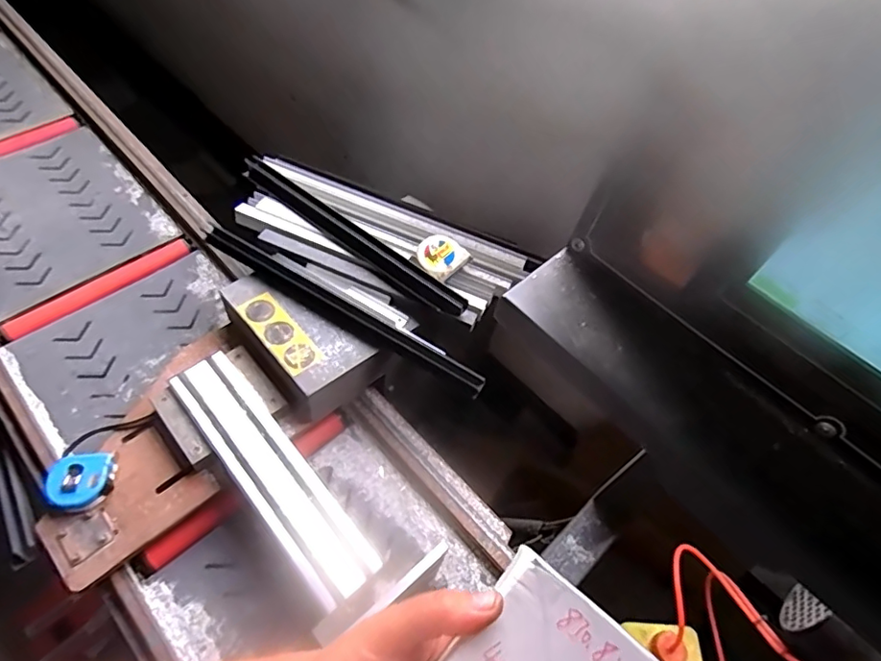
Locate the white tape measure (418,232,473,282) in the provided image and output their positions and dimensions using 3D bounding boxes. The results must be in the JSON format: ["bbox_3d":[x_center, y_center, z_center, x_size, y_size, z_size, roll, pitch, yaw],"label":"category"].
[{"bbox_3d":[0.002,-0.108,0.808,0.066,0.027,0.065,-35,78,-12],"label":"white tape measure"}]

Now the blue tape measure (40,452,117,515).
[{"bbox_3d":[-0.439,0.184,0.665,0.063,0.035,0.066,1,56,-6],"label":"blue tape measure"}]

